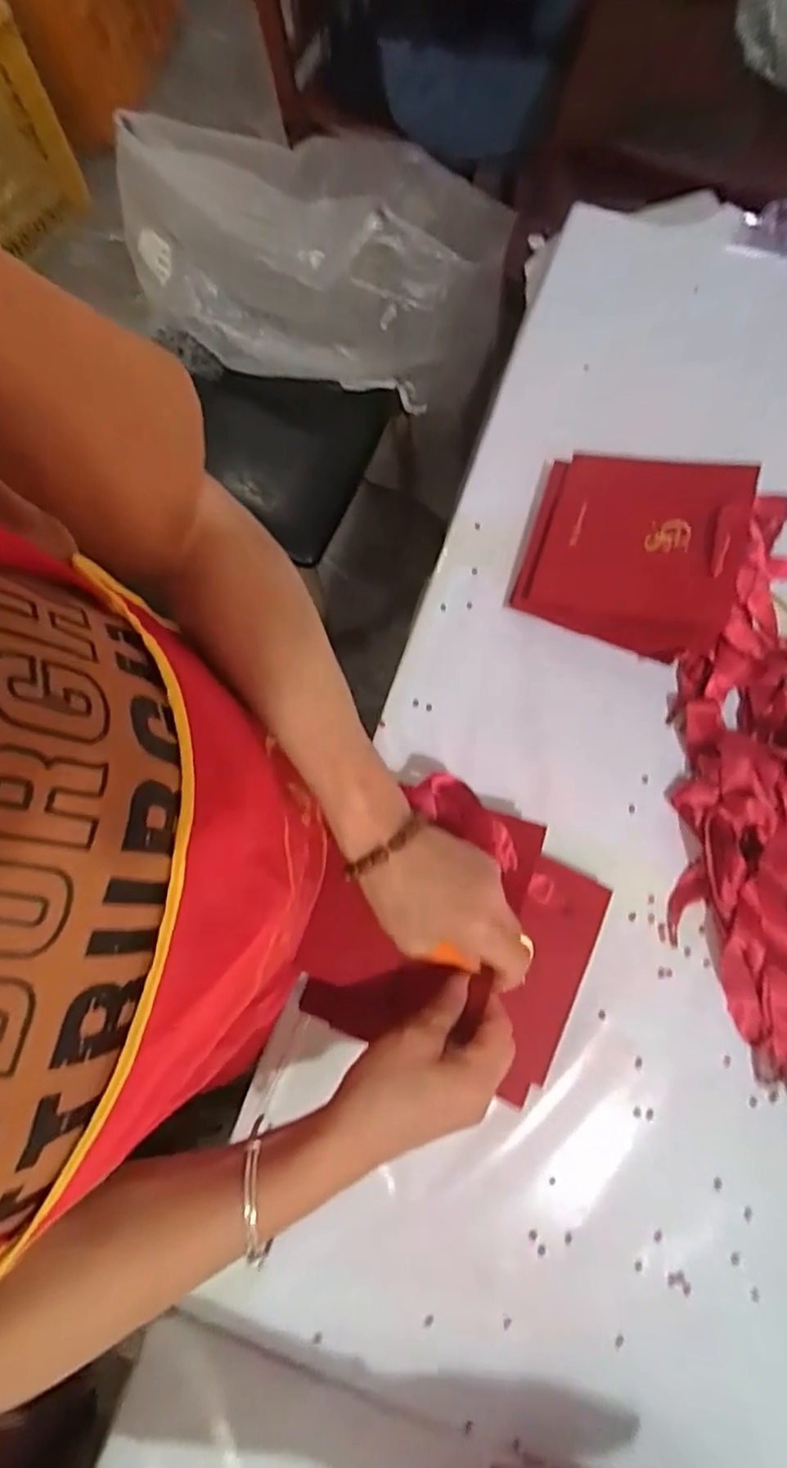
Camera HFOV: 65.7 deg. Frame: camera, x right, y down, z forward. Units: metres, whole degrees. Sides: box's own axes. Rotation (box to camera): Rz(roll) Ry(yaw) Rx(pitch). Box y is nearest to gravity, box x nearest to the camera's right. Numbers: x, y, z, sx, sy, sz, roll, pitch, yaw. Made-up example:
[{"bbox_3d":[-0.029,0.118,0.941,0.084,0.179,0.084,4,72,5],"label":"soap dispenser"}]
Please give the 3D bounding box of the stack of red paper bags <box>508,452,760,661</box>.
[{"bbox_3d":[0.187,-0.145,0.471,0.155,0.070,0.144,18,77,5],"label":"stack of red paper bags"}]

